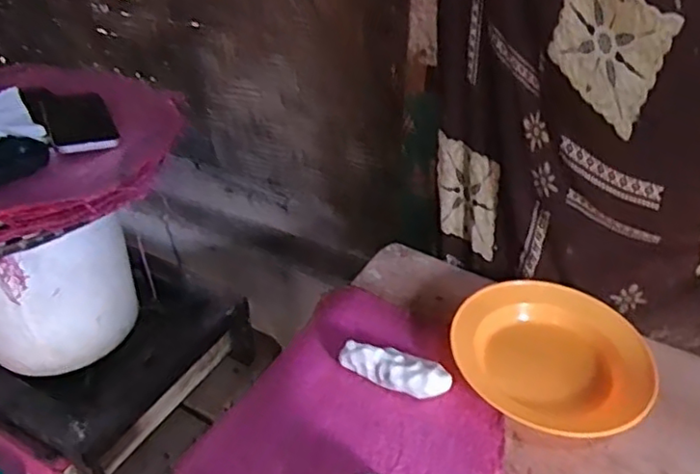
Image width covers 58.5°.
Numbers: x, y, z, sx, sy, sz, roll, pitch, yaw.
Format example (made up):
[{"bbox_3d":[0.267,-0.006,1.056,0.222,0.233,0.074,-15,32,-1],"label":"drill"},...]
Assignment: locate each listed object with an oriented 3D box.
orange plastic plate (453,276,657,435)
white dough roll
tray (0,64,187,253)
[{"bbox_3d":[0.231,0.134,0.714,0.219,0.049,0.188,25,45,30],"label":"orange plastic plate"},{"bbox_3d":[0.048,0.148,0.687,0.122,0.040,0.035,13,40,17],"label":"white dough roll"},{"bbox_3d":[-0.405,-0.081,0.698,0.387,0.078,0.405,24,45,28],"label":"tray"}]

